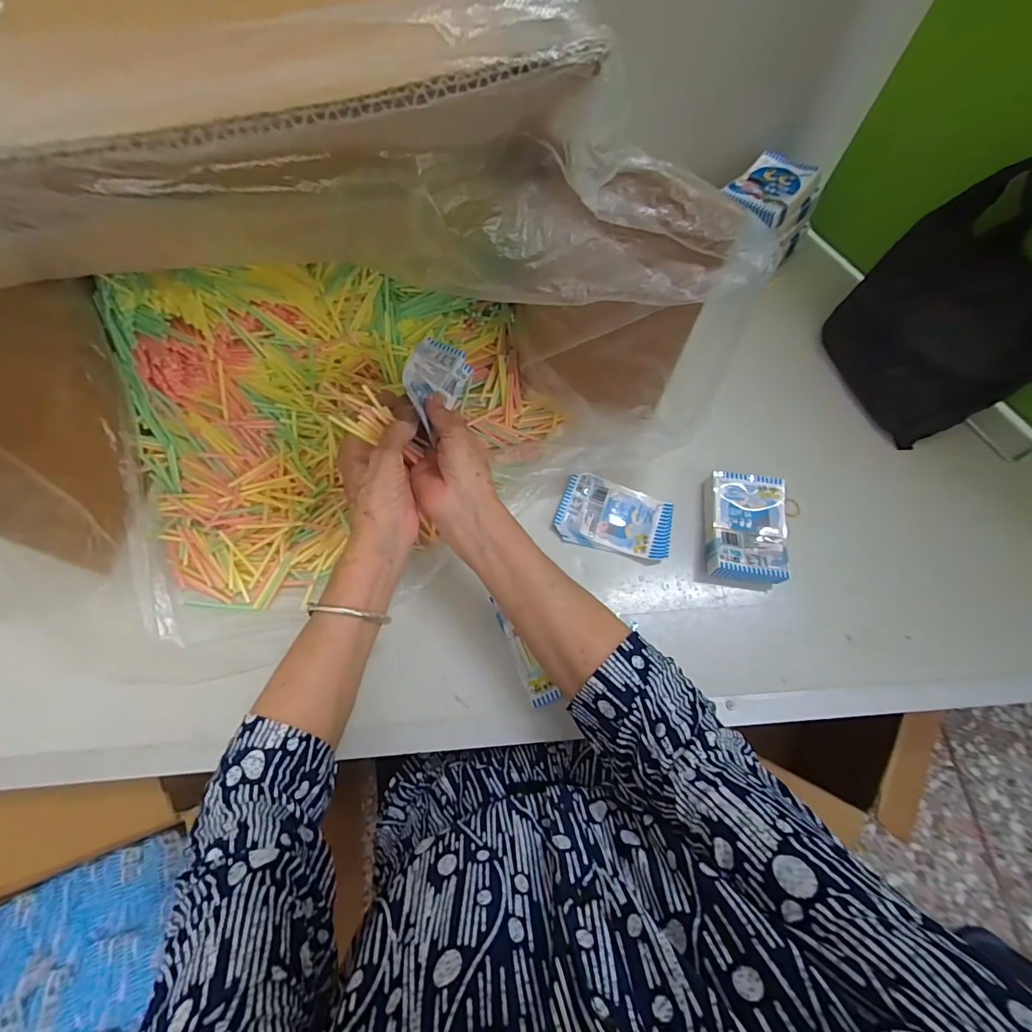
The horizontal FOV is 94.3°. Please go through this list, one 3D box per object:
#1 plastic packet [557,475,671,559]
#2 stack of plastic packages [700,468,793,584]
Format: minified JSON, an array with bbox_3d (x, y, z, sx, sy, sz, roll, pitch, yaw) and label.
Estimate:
[{"bbox_3d":[0.101,0.002,0.489,0.113,0.011,0.074,19,73,5],"label":"plastic packet"},{"bbox_3d":[0.226,0.010,0.474,0.071,0.031,0.107,7,73,1],"label":"stack of plastic packages"}]

